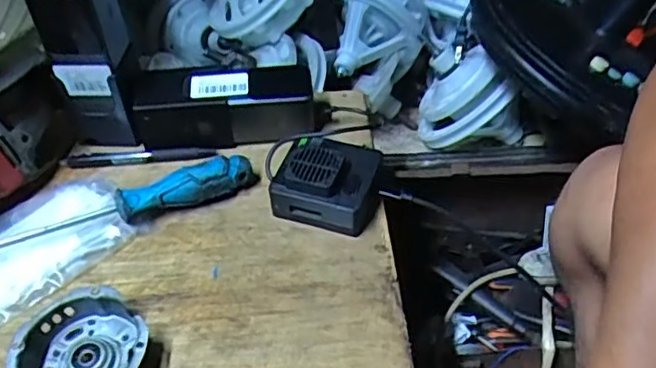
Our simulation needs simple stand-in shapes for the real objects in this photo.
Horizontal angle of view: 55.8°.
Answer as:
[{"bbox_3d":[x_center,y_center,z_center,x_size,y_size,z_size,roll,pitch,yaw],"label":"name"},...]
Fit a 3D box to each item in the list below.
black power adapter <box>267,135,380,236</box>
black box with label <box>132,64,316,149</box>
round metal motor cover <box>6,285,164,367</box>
[{"bbox_3d":[0.000,-0.001,0.510,0.080,0.049,0.068,10,49,9],"label":"black power adapter"},{"bbox_3d":[-0.093,-0.070,0.566,0.160,0.057,0.058,-1,48,-1],"label":"black box with label"},{"bbox_3d":[-0.163,0.114,0.415,0.083,0.031,0.080,0,48,0],"label":"round metal motor cover"}]

